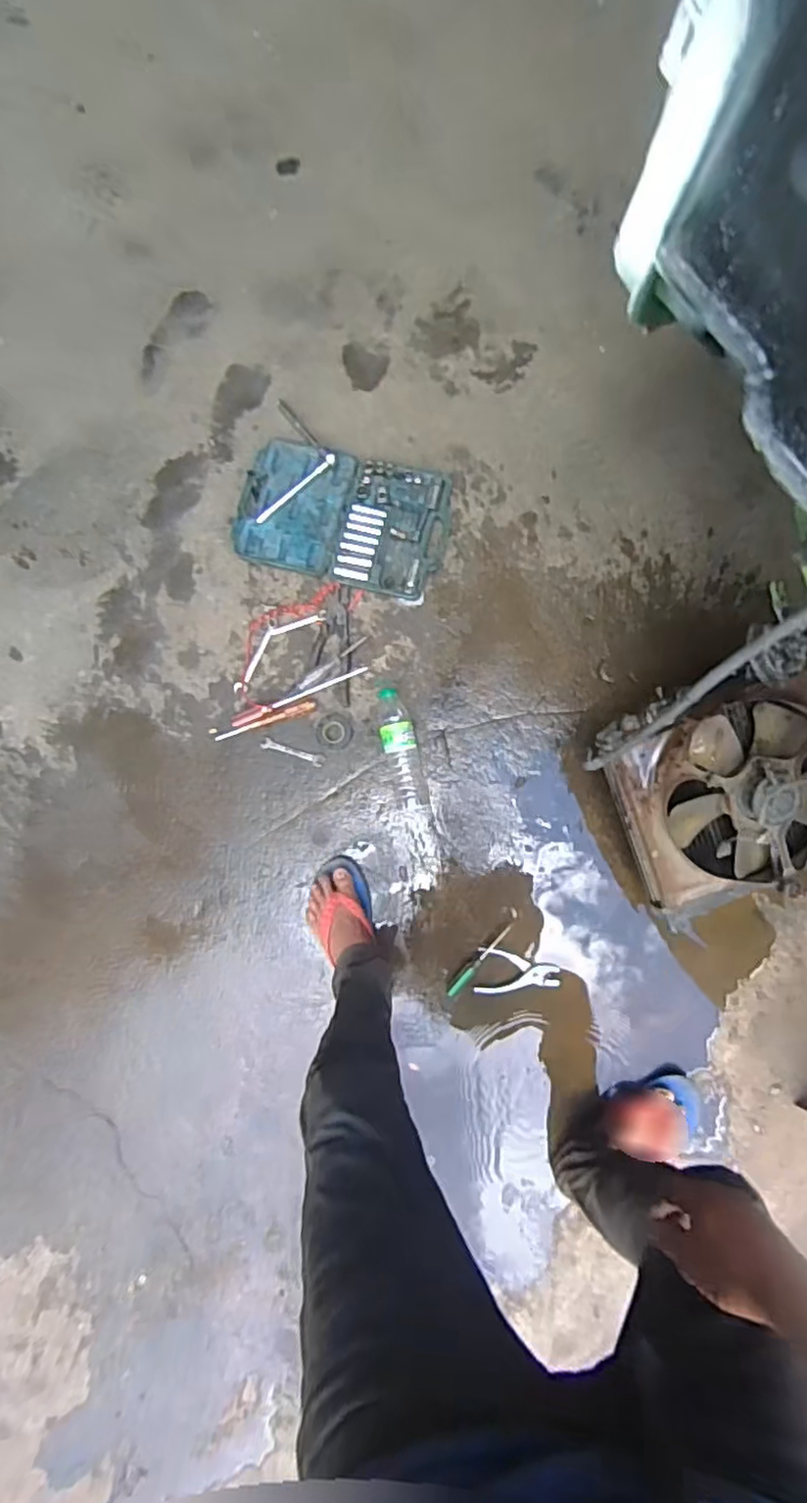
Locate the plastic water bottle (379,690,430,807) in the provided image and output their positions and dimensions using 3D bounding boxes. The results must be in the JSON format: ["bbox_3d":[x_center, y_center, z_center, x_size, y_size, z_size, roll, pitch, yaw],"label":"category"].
[{"bbox_3d":[-0.003,-0.007,1.186,0.058,0.053,0.216,-12,86,2],"label":"plastic water bottle"}]

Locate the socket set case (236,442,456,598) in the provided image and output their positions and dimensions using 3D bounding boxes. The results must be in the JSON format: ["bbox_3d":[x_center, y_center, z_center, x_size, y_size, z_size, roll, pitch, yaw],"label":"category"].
[{"bbox_3d":[-0.110,-0.422,1.196,0.371,0.036,0.230,13,87,3],"label":"socket set case"}]

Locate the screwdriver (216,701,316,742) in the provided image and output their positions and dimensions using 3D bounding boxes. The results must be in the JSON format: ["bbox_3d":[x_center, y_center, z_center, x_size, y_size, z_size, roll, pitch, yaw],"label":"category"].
[{"bbox_3d":[-0.248,-0.055,1.185,0.189,0.016,0.017,-17,85,1],"label":"screwdriver"}]

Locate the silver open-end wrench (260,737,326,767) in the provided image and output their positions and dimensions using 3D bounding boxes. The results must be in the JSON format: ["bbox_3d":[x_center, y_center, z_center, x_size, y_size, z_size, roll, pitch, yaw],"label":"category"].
[{"bbox_3d":[-0.206,0.002,1.234,0.123,0.004,0.023,18,87,4],"label":"silver open-end wrench"}]

